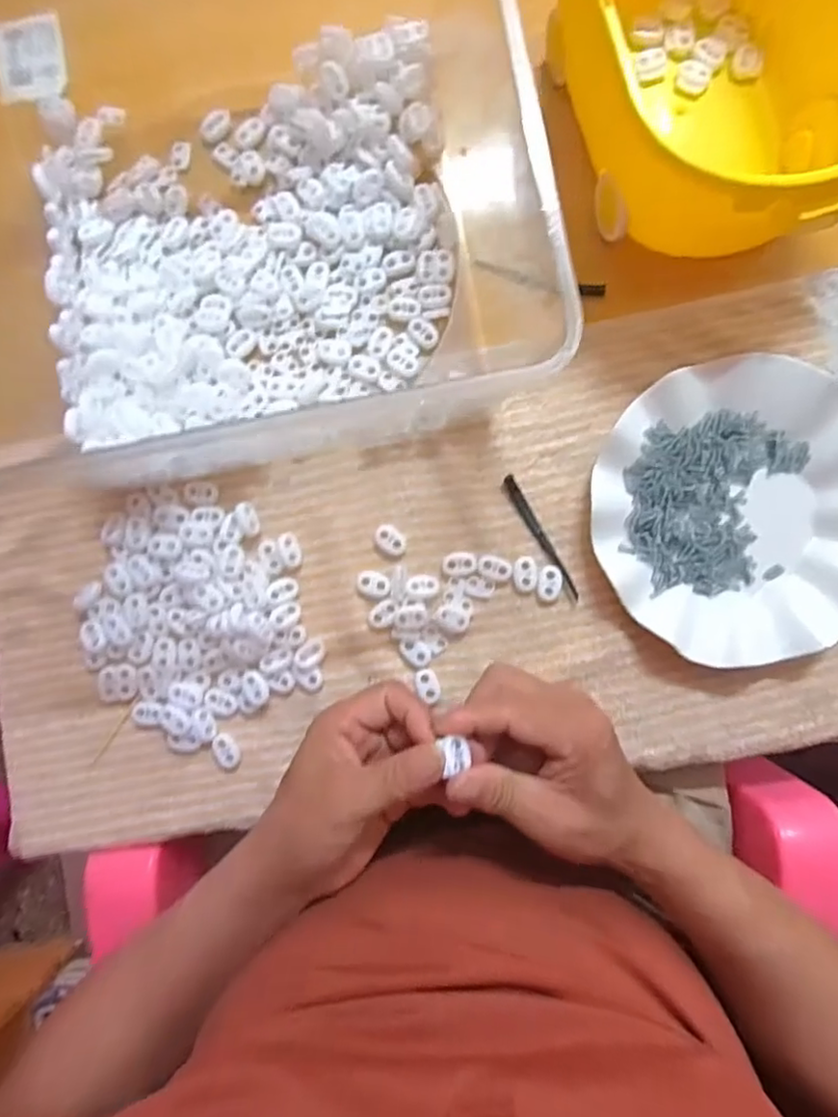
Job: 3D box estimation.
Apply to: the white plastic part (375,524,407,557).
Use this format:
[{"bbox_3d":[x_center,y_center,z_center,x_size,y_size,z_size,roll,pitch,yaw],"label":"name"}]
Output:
[{"bbox_3d":[-0.018,-0.012,0.398,0.016,0.005,0.023,-44,87,0],"label":"white plastic part"}]

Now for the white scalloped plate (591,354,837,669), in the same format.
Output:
[{"bbox_3d":[0.205,-0.027,0.382,0.191,0.020,0.180,0,88,2],"label":"white scalloped plate"}]

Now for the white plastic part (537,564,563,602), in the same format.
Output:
[{"bbox_3d":[0.084,0.016,0.391,0.015,0.004,0.022,4,88,2],"label":"white plastic part"}]

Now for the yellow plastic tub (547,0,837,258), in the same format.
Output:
[{"bbox_3d":[0.168,-0.297,0.354,0.157,0.103,0.243,-17,88,2],"label":"yellow plastic tub"}]

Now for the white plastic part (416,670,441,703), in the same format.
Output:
[{"bbox_3d":[0.006,0.081,0.391,0.014,0.005,0.021,-16,88,2],"label":"white plastic part"}]

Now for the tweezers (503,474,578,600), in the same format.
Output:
[{"bbox_3d":[0.079,-0.013,0.395,0.008,0.004,0.090,-29,87,1],"label":"tweezers"}]

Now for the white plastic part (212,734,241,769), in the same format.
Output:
[{"bbox_3d":[-0.123,0.124,0.390,0.014,0.004,0.022,-25,88,1],"label":"white plastic part"}]

